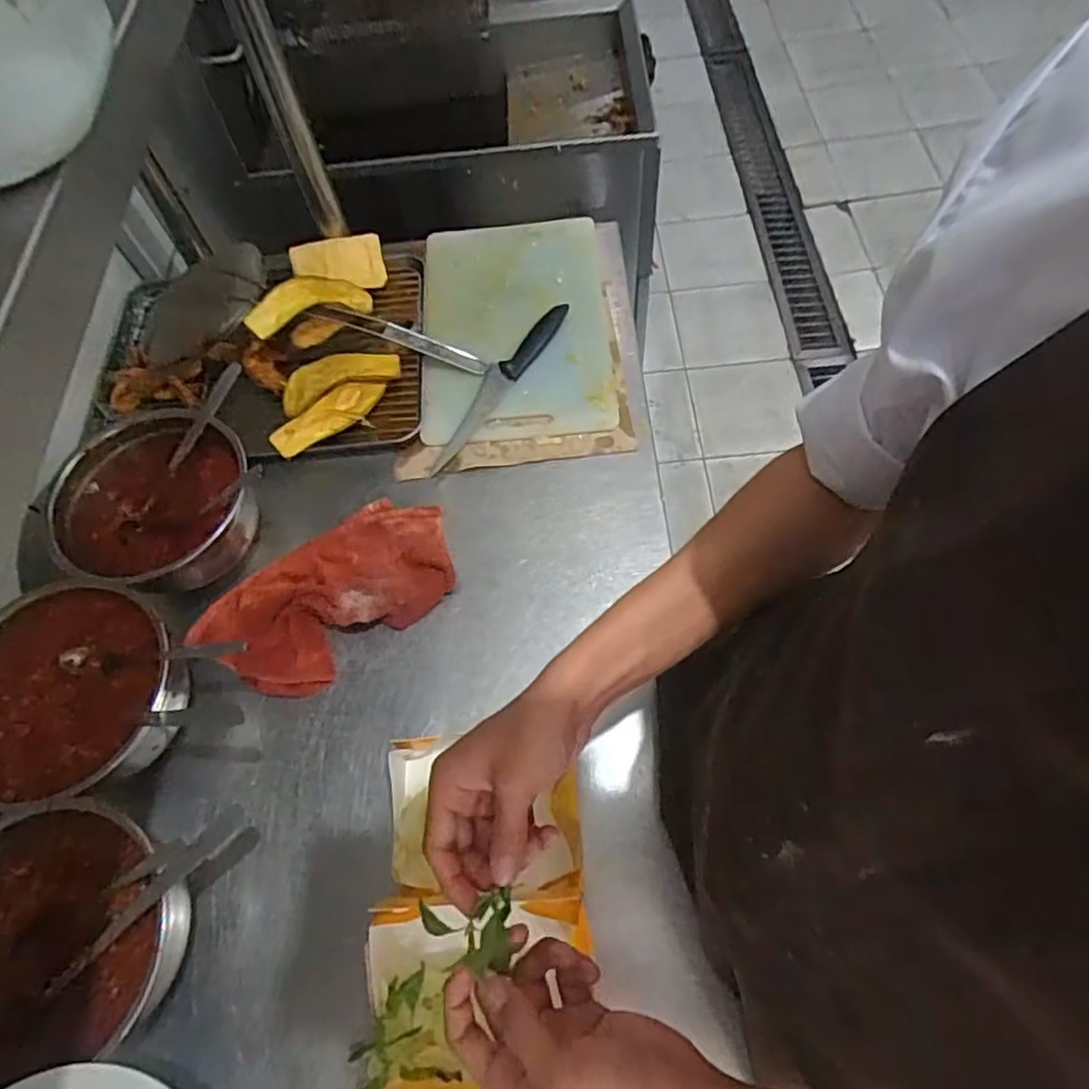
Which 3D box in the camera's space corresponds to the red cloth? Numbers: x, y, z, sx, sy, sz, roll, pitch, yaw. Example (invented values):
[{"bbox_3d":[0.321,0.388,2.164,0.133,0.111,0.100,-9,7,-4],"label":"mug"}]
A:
[{"bbox_3d":[-0.215,0.049,0.670,0.255,0.024,0.142,-35,67,-13],"label":"red cloth"}]

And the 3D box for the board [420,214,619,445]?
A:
[{"bbox_3d":[-0.038,-0.279,0.820,0.228,0.022,0.338,-5,64,1],"label":"board"}]

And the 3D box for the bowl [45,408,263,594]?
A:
[{"bbox_3d":[-0.393,-0.036,0.680,0.186,0.091,0.165,-24,65,-8],"label":"bowl"}]

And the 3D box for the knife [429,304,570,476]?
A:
[{"bbox_3d":[-0.054,-0.195,0.784,0.037,0.012,0.271,30,70,17],"label":"knife"}]

